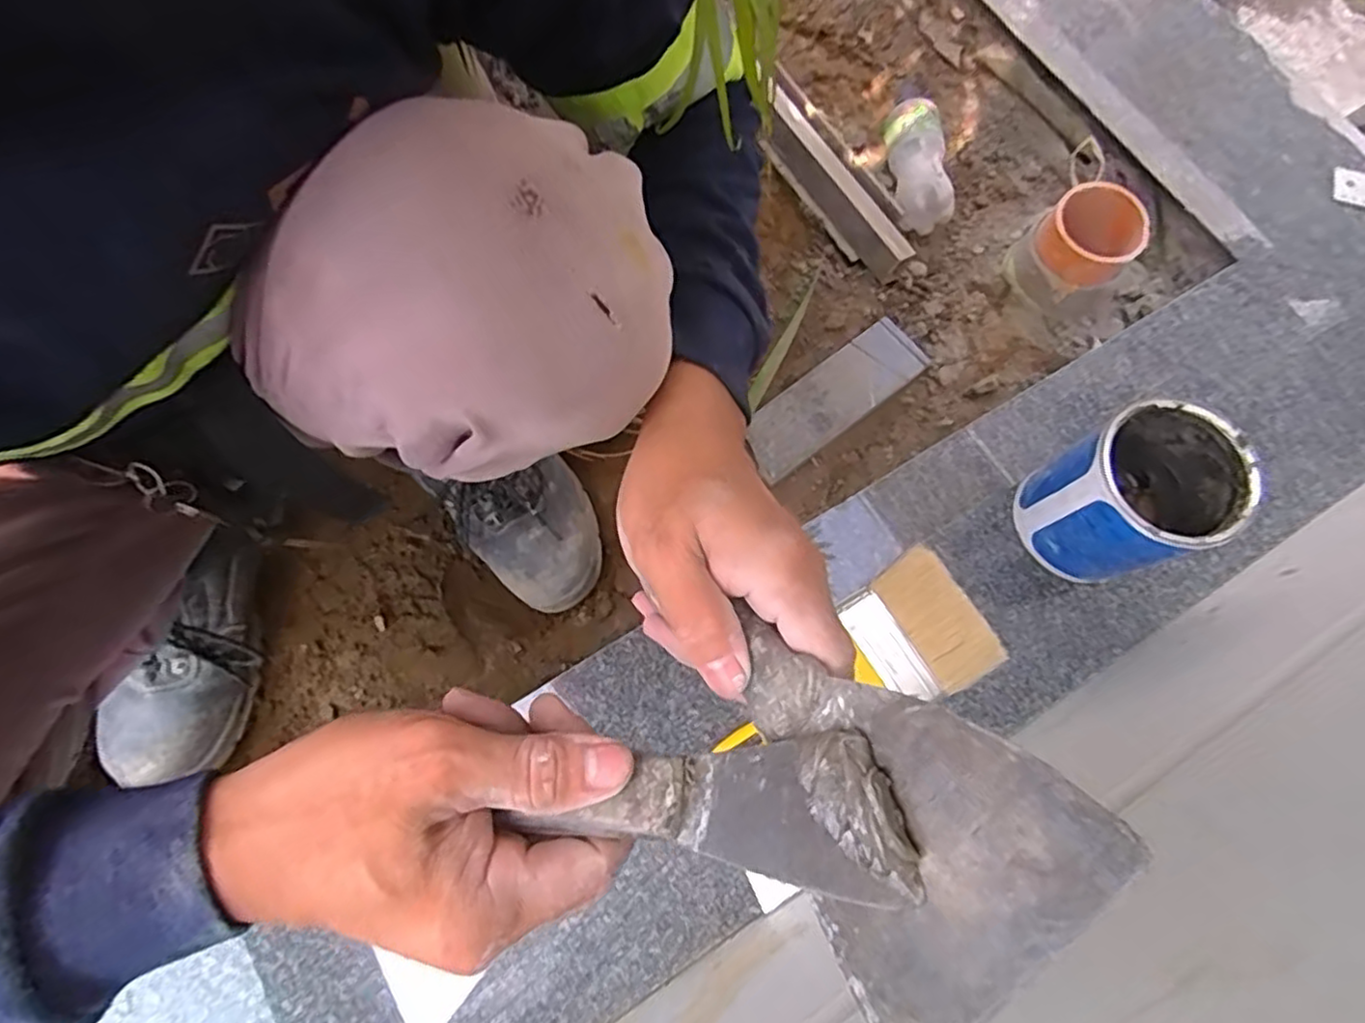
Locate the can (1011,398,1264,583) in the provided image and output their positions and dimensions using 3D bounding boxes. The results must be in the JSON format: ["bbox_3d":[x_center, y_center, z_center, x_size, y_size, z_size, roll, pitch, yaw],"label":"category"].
[{"bbox_3d":[0.314,-0.008,0.488,0.099,0.131,0.093,0,73,-1],"label":"can"}]

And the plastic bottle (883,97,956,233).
[{"bbox_3d":[0.254,-0.382,0.732,0.064,0.054,0.158,2,73,0],"label":"plastic bottle"}]

